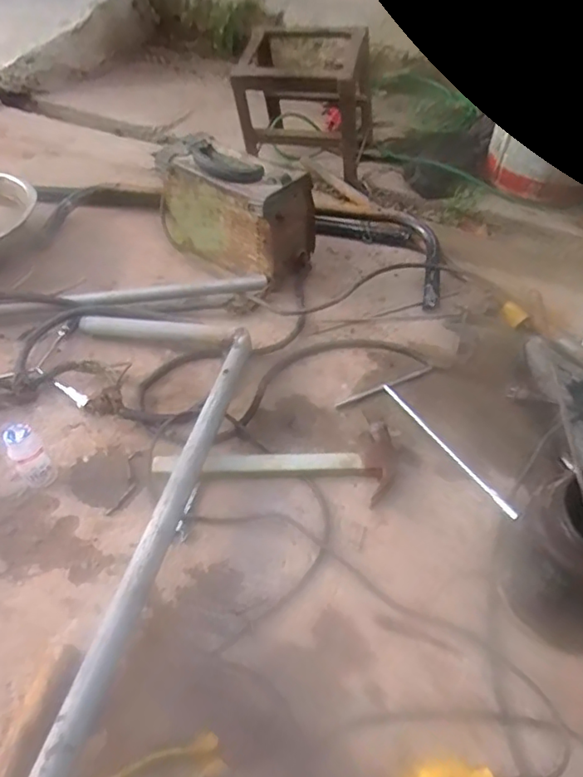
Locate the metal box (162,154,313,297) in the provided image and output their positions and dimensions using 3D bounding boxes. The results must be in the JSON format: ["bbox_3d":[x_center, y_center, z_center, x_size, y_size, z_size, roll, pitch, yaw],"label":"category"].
[{"bbox_3d":[-0.111,-0.348,1.111,0.300,0.186,0.151,31,53,25],"label":"metal box"}]

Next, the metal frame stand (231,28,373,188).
[{"bbox_3d":[0.039,-0.708,1.417,0.310,0.243,0.282,9,47,8],"label":"metal frame stand"}]

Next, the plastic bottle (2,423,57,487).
[{"bbox_3d":[-0.340,0.093,0.751,0.039,0.107,0.033,-26,52,-23],"label":"plastic bottle"}]

